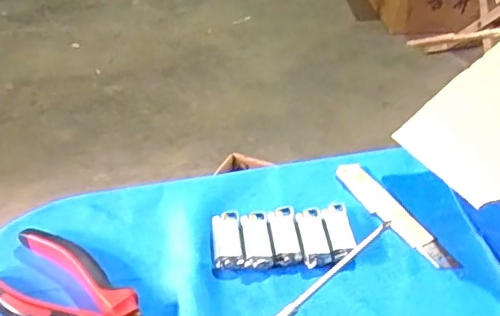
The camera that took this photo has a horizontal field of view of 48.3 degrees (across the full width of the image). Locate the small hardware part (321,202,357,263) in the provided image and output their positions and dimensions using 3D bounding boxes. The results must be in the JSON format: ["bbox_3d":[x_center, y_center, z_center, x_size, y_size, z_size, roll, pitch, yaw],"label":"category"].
[{"bbox_3d":[0.063,0.056,0.408,0.020,0.015,0.052,0,43,-6],"label":"small hardware part"}]

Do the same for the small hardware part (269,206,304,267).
[{"bbox_3d":[0.024,0.057,0.403,0.020,0.016,0.050,-1,43,-7],"label":"small hardware part"}]

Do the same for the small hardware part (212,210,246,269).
[{"bbox_3d":[-0.017,0.058,0.395,0.021,0.012,0.048,-3,38,-8],"label":"small hardware part"}]

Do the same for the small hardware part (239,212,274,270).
[{"bbox_3d":[0.004,0.059,0.399,0.020,0.015,0.049,-1,43,-7],"label":"small hardware part"}]

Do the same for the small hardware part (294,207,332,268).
[{"bbox_3d":[0.044,0.058,0.405,0.019,0.016,0.049,-1,43,-7],"label":"small hardware part"}]

